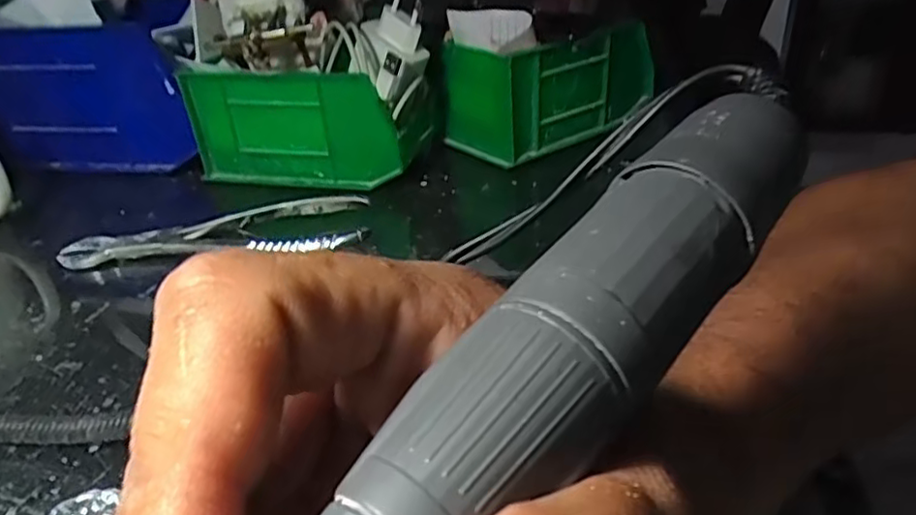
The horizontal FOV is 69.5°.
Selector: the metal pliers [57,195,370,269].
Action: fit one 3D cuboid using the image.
[{"bbox_3d":[-0.157,-0.016,0.427,0.194,0.022,0.039,-4,31,0],"label":"metal pliers"}]

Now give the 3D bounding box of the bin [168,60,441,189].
[{"bbox_3d":[-0.109,-0.108,0.512,0.175,0.085,0.086,3,32,12],"label":"bin"}]

